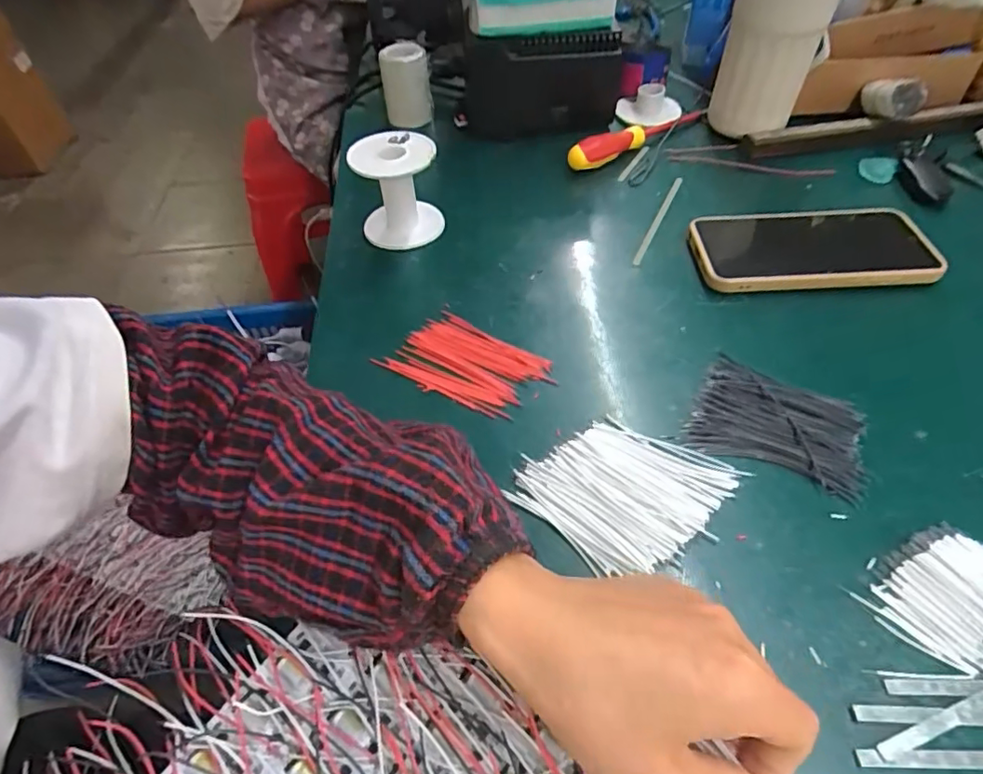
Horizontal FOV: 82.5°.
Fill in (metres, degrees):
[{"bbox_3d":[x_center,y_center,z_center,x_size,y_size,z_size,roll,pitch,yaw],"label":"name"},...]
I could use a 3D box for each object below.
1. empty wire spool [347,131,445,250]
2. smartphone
[{"bbox_3d":[-0.075,-0.157,0.445,0.062,0.067,0.059,-2,50,2],"label":"empty wire spool"},{"bbox_3d":[0.240,-0.105,0.425,0.166,0.013,0.083,-2,50,3],"label":"smartphone"}]

